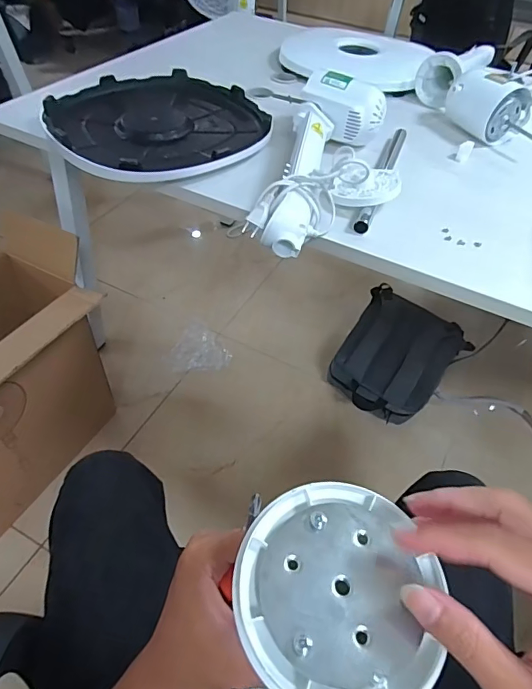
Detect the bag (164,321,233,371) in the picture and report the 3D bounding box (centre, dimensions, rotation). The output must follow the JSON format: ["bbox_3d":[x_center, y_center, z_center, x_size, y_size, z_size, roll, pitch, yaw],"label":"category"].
[{"bbox_3d":[-0.208,0.004,1.550,0.195,0.024,0.219,14,49,8],"label":"bag"}]

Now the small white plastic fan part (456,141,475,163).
[{"bbox_3d":[0.386,-0.375,0.887,0.024,0.030,0.035,22,51,15],"label":"small white plastic fan part"}]

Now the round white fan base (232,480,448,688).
[{"bbox_3d":[0.036,0.122,0.229,0.098,0.012,0.102,15,49,9],"label":"round white fan base"}]

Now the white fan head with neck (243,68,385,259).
[{"bbox_3d":[0.093,-0.304,0.748,0.168,0.103,0.440,11,49,5],"label":"white fan head with neck"}]

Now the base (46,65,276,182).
[{"bbox_3d":[-0.208,-0.431,0.880,0.397,0.040,0.405,-16,52,-18],"label":"base"}]

